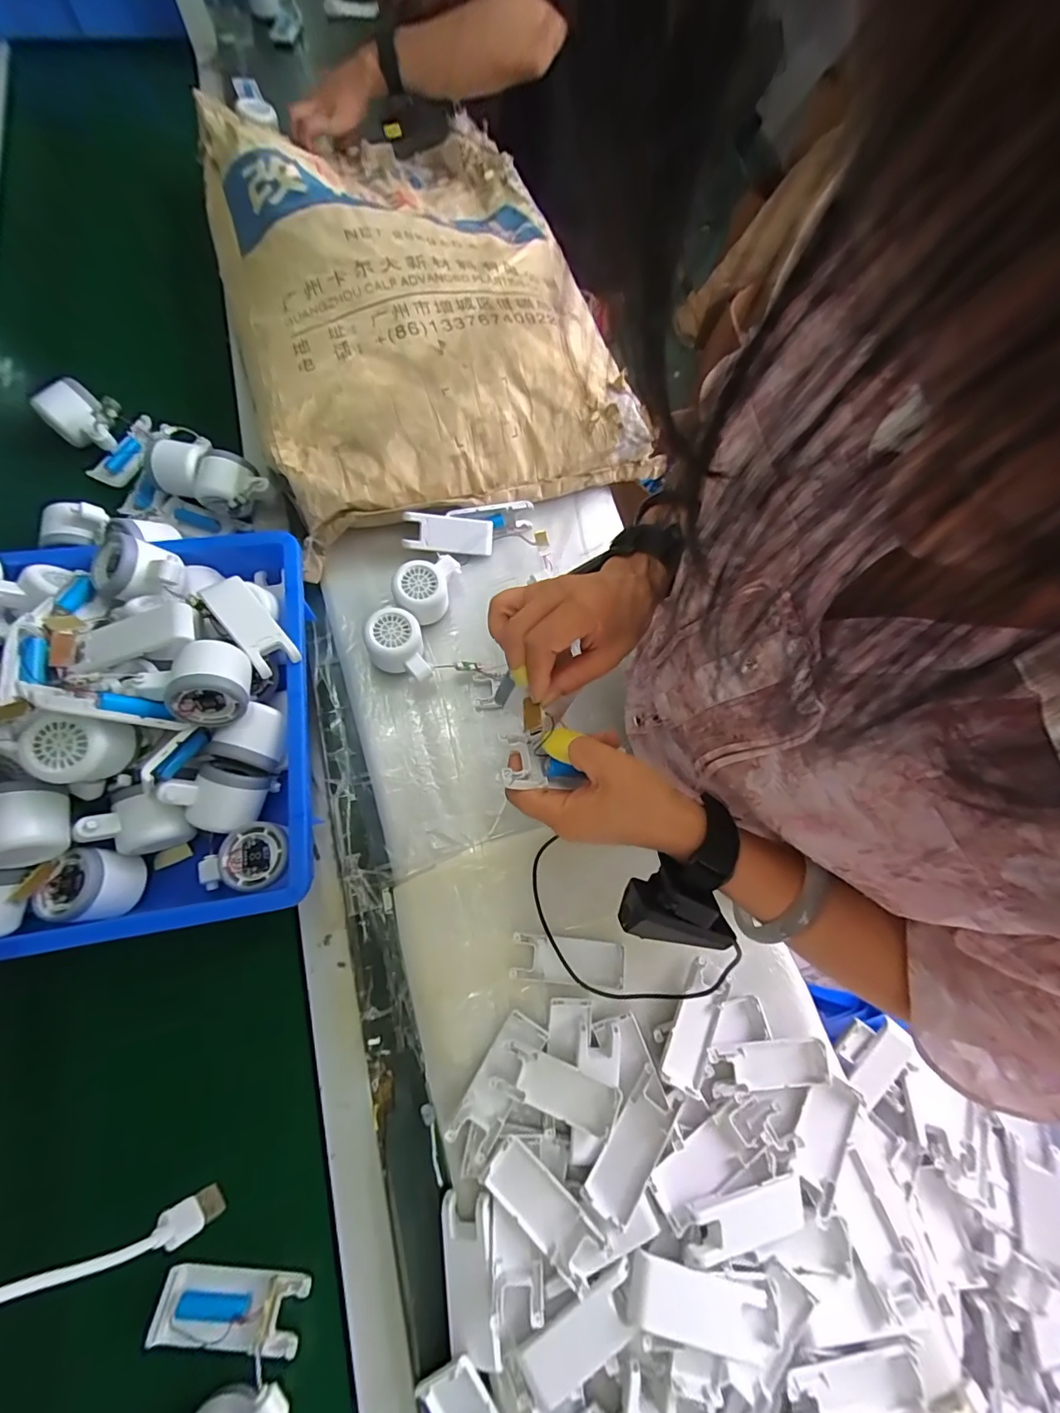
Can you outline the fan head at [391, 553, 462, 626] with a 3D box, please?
[{"bbox_3d":[-0.115,-0.134,0.549,0.057,0.058,0.079,11,71,-2],"label":"fan head"}]

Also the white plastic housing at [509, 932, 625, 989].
[{"bbox_3d":[0.035,0.233,0.452,0.102,0.007,0.037,6,71,-1],"label":"white plastic housing"}]

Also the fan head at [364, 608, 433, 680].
[{"bbox_3d":[-0.141,-0.060,0.523,0.057,0.055,0.071,-13,73,-10],"label":"fan head"}]

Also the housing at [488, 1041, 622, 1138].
[{"bbox_3d":[0.021,0.320,0.413,0.101,0.019,0.039,20,71,4],"label":"housing"}]

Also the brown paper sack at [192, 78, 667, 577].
[{"bbox_3d":[-0.161,-0.571,0.654,0.445,0.137,0.732,-17,74,-11],"label":"brown paper sack"}]

